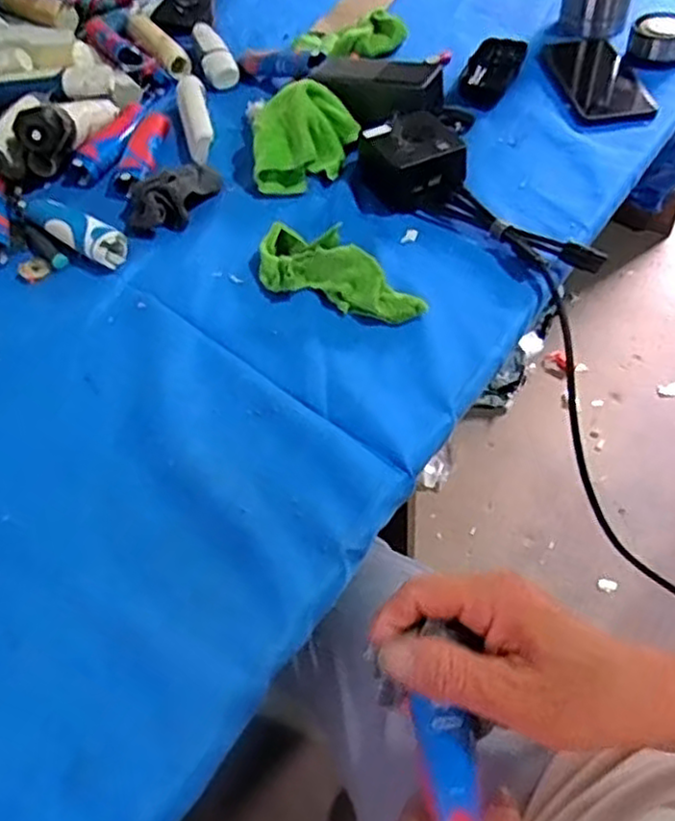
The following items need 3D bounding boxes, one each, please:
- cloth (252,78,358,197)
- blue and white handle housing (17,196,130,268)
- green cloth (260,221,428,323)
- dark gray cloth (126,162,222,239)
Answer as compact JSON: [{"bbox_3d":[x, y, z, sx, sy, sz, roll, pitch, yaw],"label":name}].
[{"bbox_3d":[-0.034,-0.258,0.679,0.088,0.031,0.113,27,83,-8],"label":"cloth"},{"bbox_3d":[-0.243,-0.169,0.644,0.140,0.024,0.035,31,60,28],"label":"blue and white handle housing"},{"bbox_3d":[-0.002,-0.113,0.574,0.159,0.038,0.059,24,58,22],"label":"green cloth"},{"bbox_3d":[-0.156,-0.208,0.665,0.091,0.030,0.089,-13,53,-7],"label":"dark gray cloth"}]

